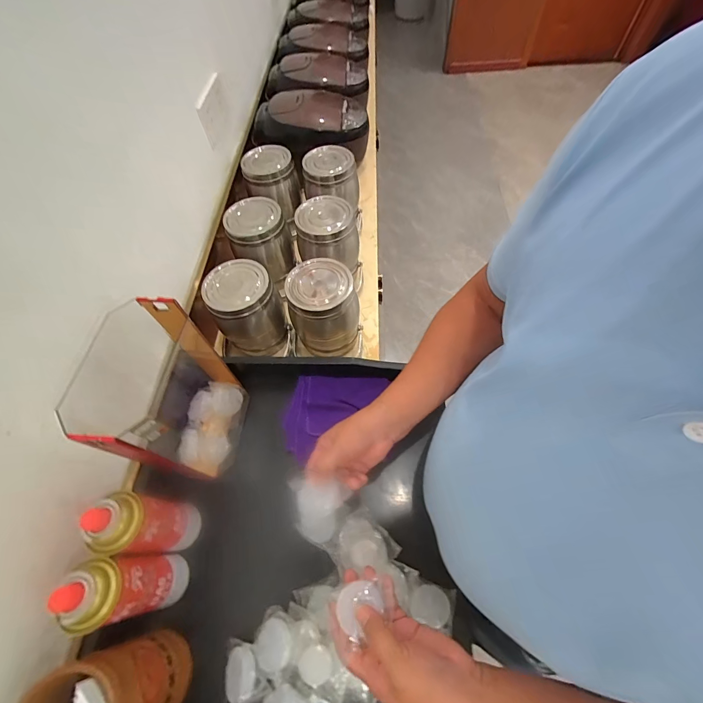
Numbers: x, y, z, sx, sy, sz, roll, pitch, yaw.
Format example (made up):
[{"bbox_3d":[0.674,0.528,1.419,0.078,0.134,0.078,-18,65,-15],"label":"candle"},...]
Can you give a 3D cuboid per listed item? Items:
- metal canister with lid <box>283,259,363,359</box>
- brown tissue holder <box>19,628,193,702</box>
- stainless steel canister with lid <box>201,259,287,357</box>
[{"bbox_3d":[-0.052,-0.088,0.691,0.125,0.175,0.126,-7,60,0],"label":"metal canister with lid"},{"bbox_3d":[-0.251,0.371,0.362,0.092,0.153,0.081,27,65,18],"label":"brown tissue holder"},{"bbox_3d":[-0.214,-0.085,0.702,0.128,0.187,0.121,-25,62,-10],"label":"stainless steel canister with lid"}]

